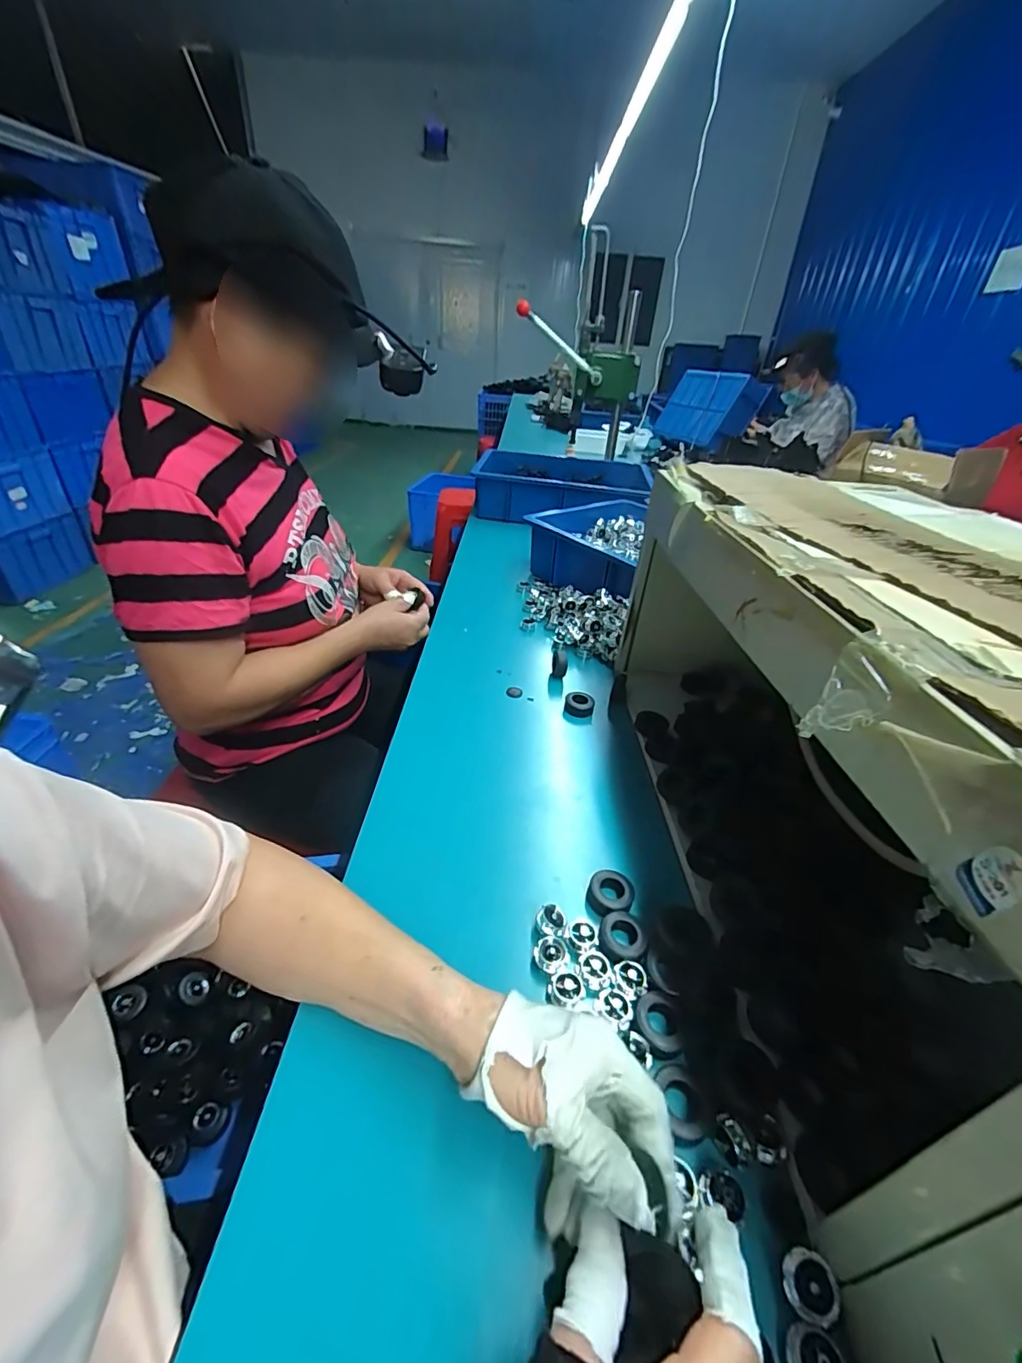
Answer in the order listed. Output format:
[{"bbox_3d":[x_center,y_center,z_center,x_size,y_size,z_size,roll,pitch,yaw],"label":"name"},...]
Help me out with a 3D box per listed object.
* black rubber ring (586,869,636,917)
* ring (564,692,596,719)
[{"bbox_3d":[0.082,0.175,0.422,0.036,0.010,0.037,2,35,-1],"label":"black rubber ring"},{"bbox_3d":[0.087,0.030,0.648,0.037,0.015,0.037,2,35,-1],"label":"ring"}]

